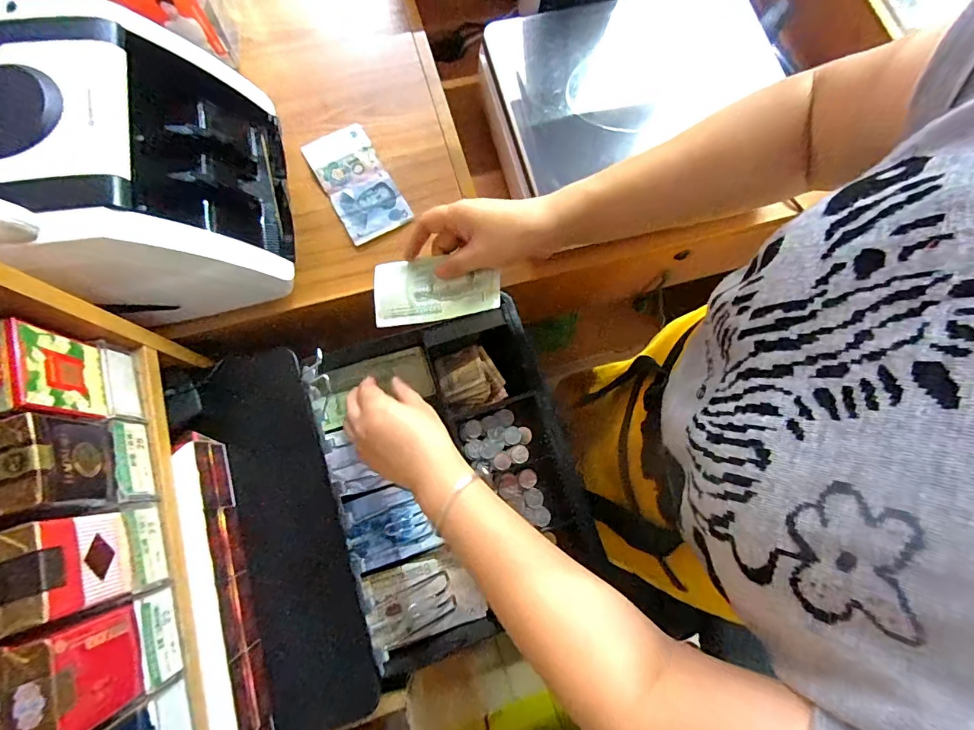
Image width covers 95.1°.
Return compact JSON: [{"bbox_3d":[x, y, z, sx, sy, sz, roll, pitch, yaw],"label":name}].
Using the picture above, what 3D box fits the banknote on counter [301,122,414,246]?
[{"bbox_3d":[-0.141,-0.198,0.481,0.070,0.006,0.138,-28,78,-8],"label":"banknote on counter"}]

